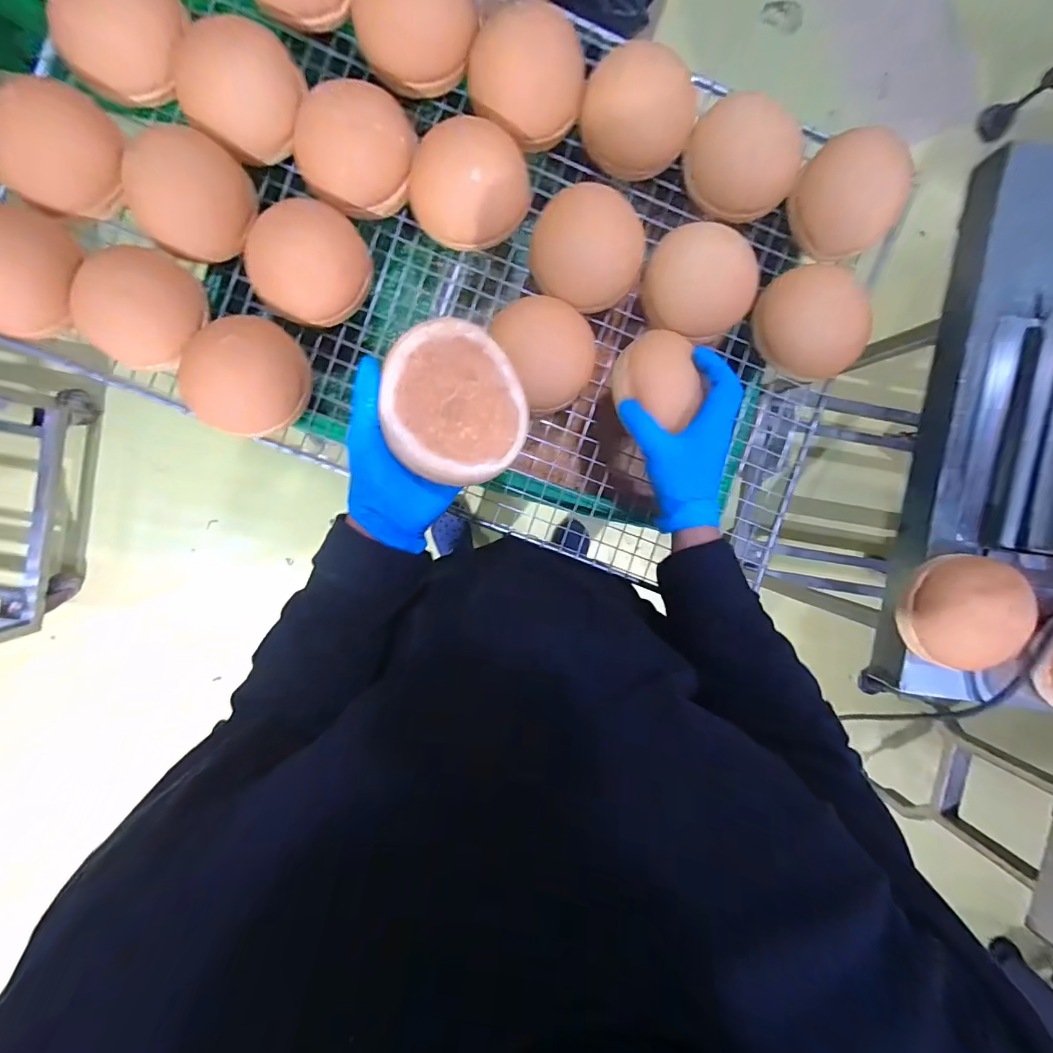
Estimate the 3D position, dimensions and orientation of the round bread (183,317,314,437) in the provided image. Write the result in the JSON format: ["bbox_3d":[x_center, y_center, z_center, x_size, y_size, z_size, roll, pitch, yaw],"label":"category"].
[{"bbox_3d":[-0.281,-0.150,0.442,0.107,0.040,0.112,0,94,-4],"label":"round bread"}]

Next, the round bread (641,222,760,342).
[{"bbox_3d":[0.179,-0.250,0.462,0.110,0.057,0.089,19,92,-5],"label":"round bread"}]

